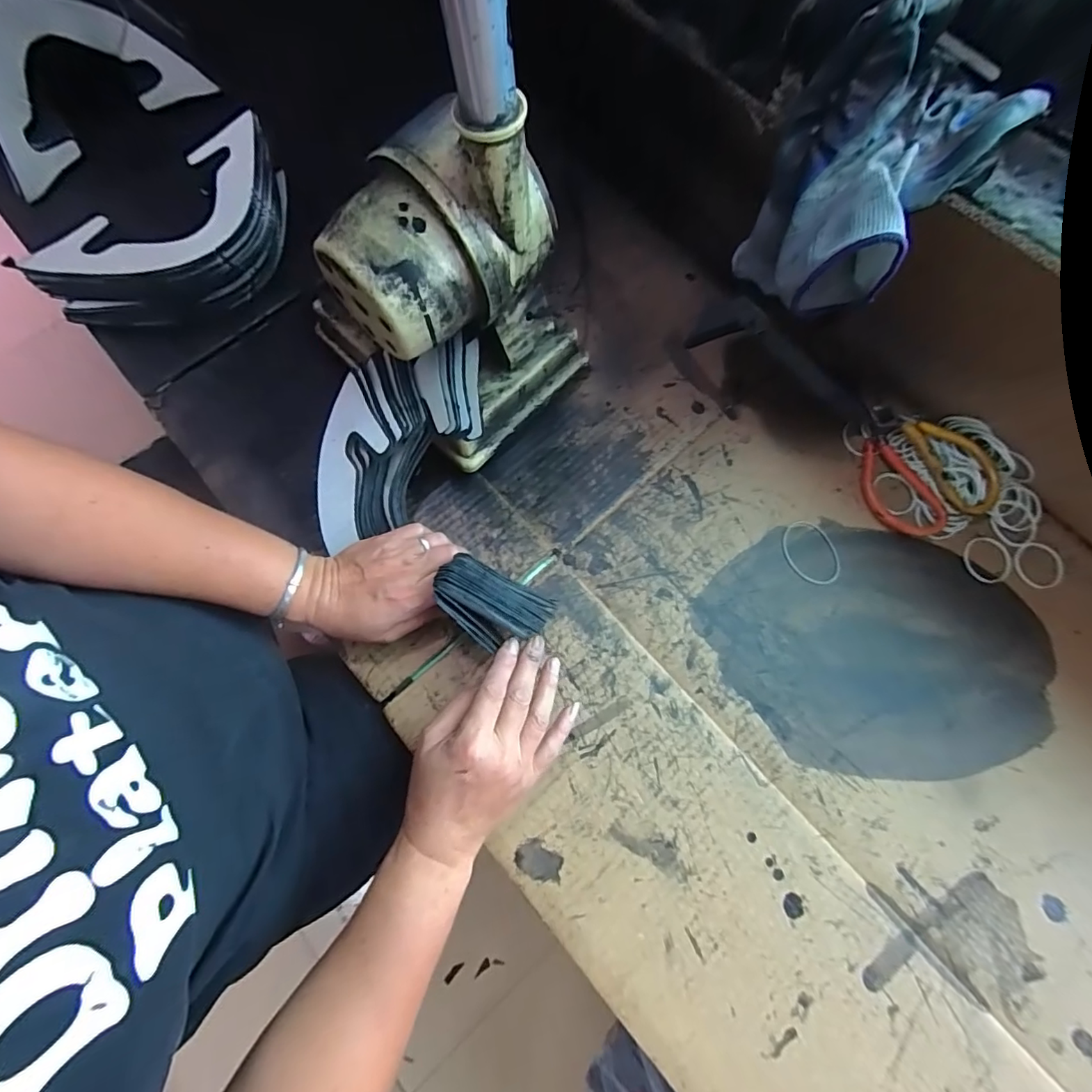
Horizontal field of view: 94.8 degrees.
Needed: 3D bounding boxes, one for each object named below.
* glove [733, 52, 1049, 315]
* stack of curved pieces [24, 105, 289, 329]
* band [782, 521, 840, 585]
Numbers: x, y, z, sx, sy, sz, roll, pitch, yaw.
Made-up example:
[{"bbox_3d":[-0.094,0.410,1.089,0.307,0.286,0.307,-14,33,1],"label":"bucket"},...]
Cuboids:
[{"bbox_3d":[0.219,-0.248,0.358,0.112,0.109,0.172,41,77,11],"label":"glove"},{"bbox_3d":[-0.358,-0.306,0.510,0.125,0.071,0.263,40,77,11],"label":"stack of curved pieces"},{"bbox_3d":[0.241,0.006,0.457,0.047,0.004,0.061,-24,75,-7],"label":"band"}]

